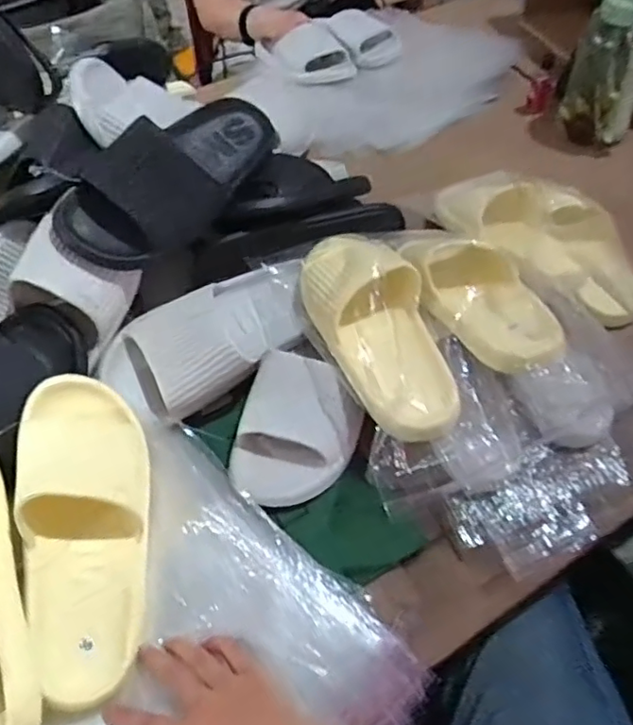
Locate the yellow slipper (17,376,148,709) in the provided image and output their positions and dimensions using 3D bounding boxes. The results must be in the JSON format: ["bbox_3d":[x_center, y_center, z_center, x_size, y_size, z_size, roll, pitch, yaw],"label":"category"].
[{"bbox_3d":[-0.200,0.136,0.493,0.101,0.077,0.276,-9,69,-6],"label":"yellow slipper"}]

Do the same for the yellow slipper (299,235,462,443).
[{"bbox_3d":[0.063,-0.044,0.597,0.108,0.072,0.261,-22,55,-15],"label":"yellow slipper"}]

